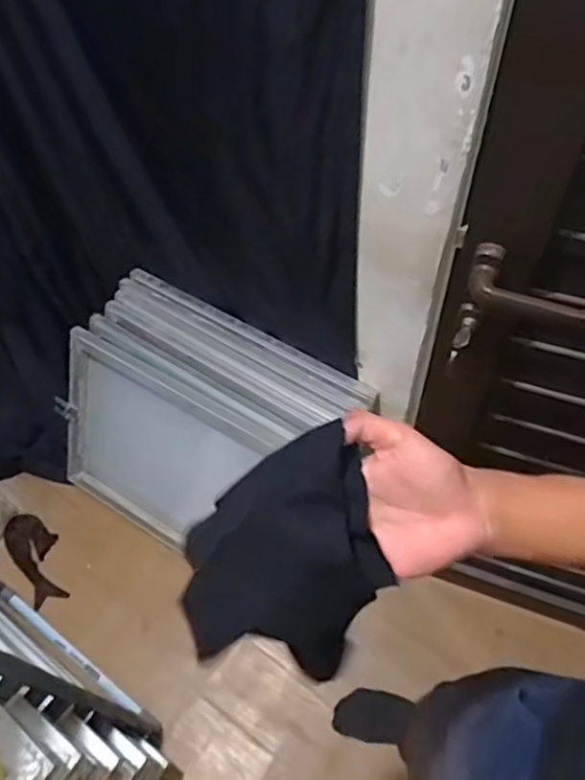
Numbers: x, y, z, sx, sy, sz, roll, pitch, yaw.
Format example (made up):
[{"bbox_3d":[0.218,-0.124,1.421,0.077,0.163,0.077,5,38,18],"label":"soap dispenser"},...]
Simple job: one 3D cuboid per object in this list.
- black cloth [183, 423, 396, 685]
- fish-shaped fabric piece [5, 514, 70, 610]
[{"bbox_3d":[-0.001,0.122,0.422,0.150,0.101,0.110,-31,59,-18],"label":"black cloth"},{"bbox_3d":[-0.647,0.425,1.553,0.106,0.012,0.242,-25,71,-25],"label":"fish-shaped fabric piece"}]

